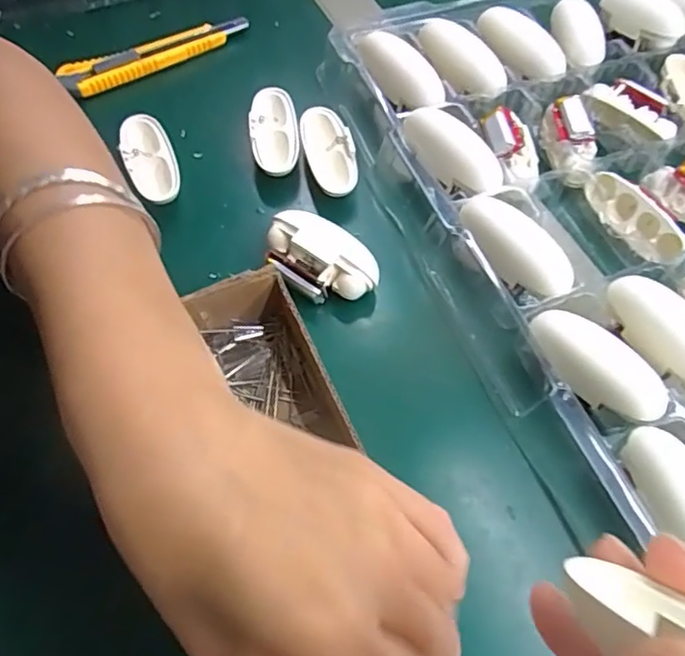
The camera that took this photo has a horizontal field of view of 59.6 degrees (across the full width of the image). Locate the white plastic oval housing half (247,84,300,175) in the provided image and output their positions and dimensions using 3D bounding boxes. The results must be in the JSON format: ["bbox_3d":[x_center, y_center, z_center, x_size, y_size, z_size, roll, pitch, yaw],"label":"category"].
[{"bbox_3d":[-0.041,-0.121,0.361,0.029,0.015,0.064,-2,61,-3],"label":"white plastic oval housing half"}]

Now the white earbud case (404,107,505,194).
[{"bbox_3d":[0.062,-0.099,0.331,0.027,0.015,0.063,-35,67,-19],"label":"white earbud case"}]

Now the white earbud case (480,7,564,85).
[{"bbox_3d":[0.116,-0.183,0.386,0.024,0.022,0.062,-30,66,-17],"label":"white earbud case"}]

